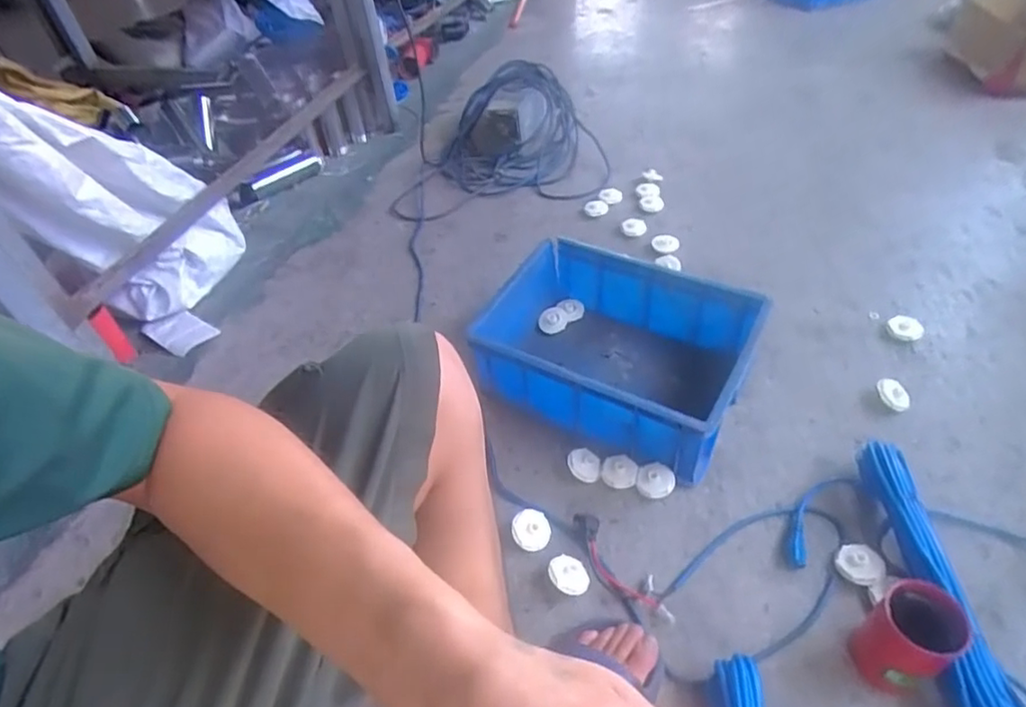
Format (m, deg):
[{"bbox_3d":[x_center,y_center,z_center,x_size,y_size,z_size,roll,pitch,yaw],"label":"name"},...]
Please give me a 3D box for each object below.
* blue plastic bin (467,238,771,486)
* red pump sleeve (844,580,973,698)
[{"bbox_3d":[0.167,-0.011,1.008,0.418,0.145,0.338,18,50,23],"label":"blue plastic bin"},{"bbox_3d":[0.427,0.312,0.657,0.074,0.133,0.075,-4,45,4],"label":"red pump sleeve"}]

